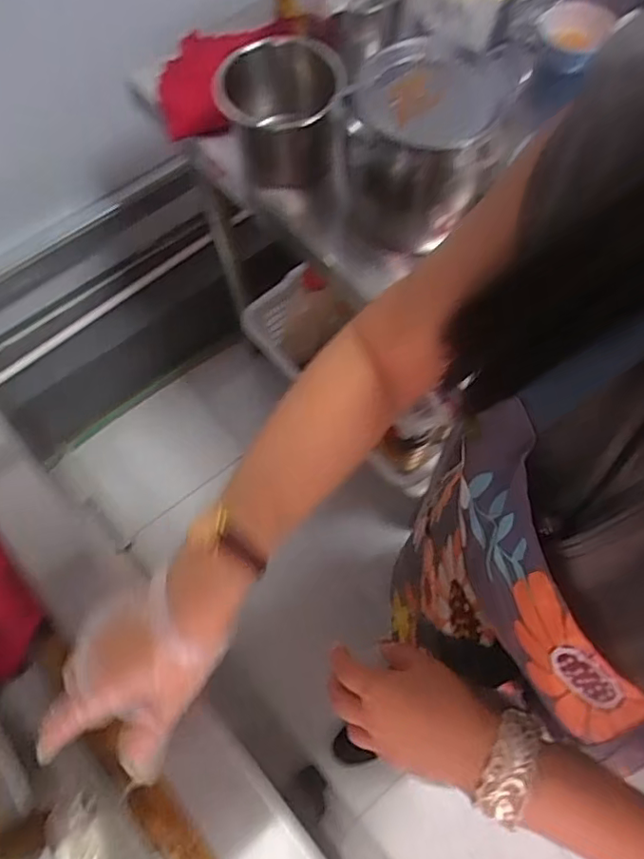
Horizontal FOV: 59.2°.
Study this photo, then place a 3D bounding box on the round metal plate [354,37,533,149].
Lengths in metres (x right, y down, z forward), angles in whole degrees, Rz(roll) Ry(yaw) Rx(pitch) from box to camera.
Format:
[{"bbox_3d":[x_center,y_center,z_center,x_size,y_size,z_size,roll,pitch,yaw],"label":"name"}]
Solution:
[{"bbox_3d":[0.130,-0.363,0.617,0.178,0.026,0.134,6,78,5],"label":"round metal plate"}]

